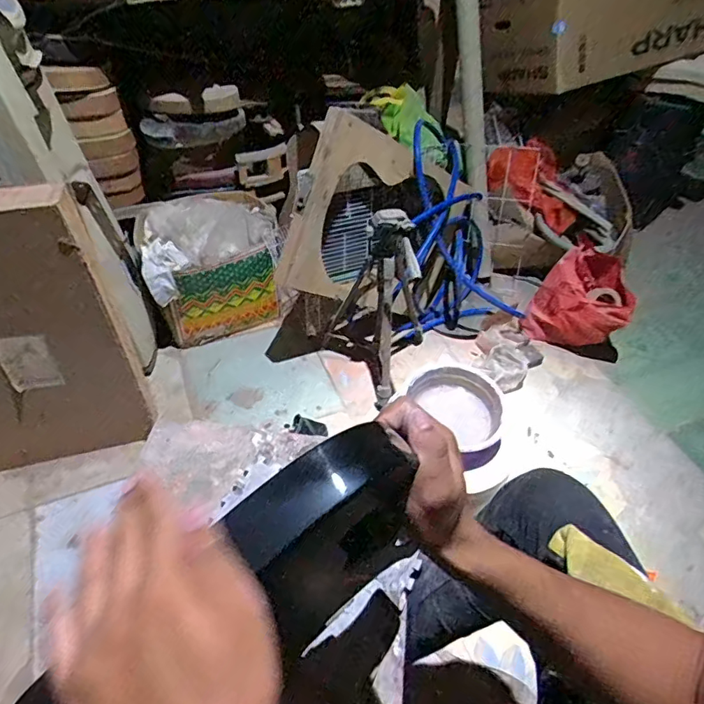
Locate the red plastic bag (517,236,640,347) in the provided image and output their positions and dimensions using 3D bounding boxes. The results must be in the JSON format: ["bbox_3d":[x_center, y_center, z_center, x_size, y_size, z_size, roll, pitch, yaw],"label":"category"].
[{"bbox_3d":[0.694,-0.142,1.548,0.269,0.296,0.159,20,47,14],"label":"red plastic bag"}]

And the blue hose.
[{"bbox_3d":[0.331,-0.351,1.553,0.380,0.517,0.458,5,45,1],"label":"blue hose"}]

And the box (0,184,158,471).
[{"bbox_3d":[-0.740,0.001,1.046,0.523,0.670,0.069,-10,43,-9],"label":"box"}]

